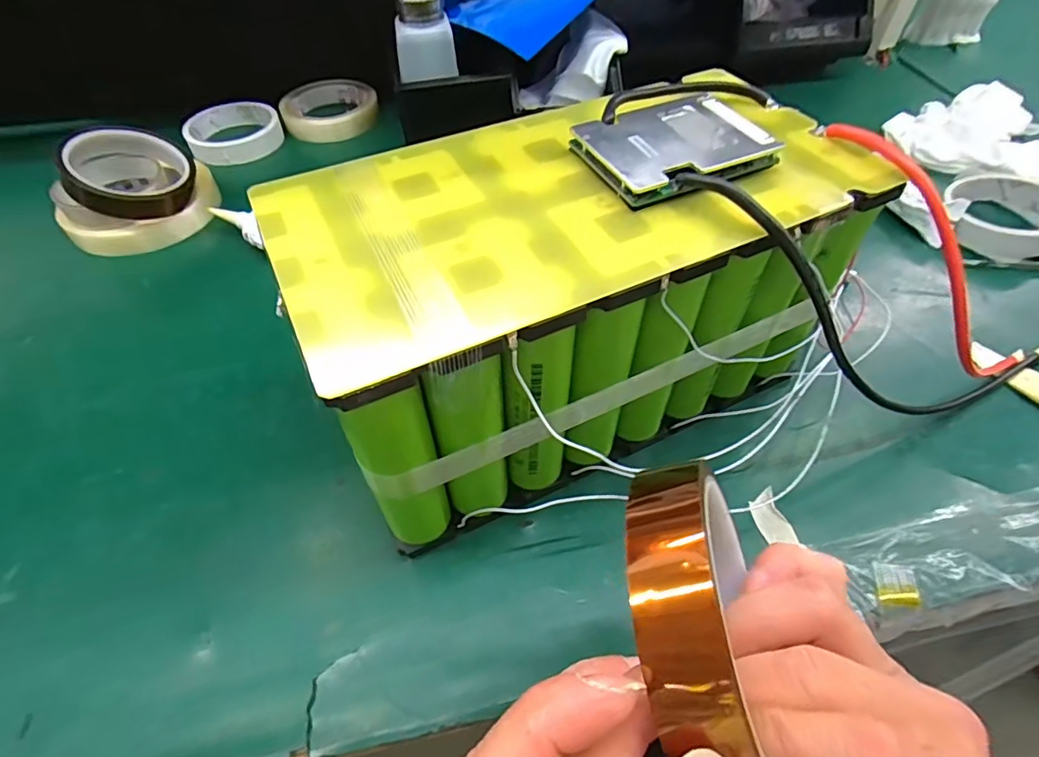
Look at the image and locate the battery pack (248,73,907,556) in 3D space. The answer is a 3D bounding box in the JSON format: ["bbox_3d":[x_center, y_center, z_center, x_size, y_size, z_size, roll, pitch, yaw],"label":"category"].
[{"bbox_3d":[0.027,-0.046,0.295,0.271,0.155,0.136,-20,51,-17],"label":"battery pack"}]

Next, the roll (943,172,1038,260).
[{"bbox_3d":[0.401,-0.139,0.446,0.084,0.034,0.096,32,59,22],"label":"roll"}]

